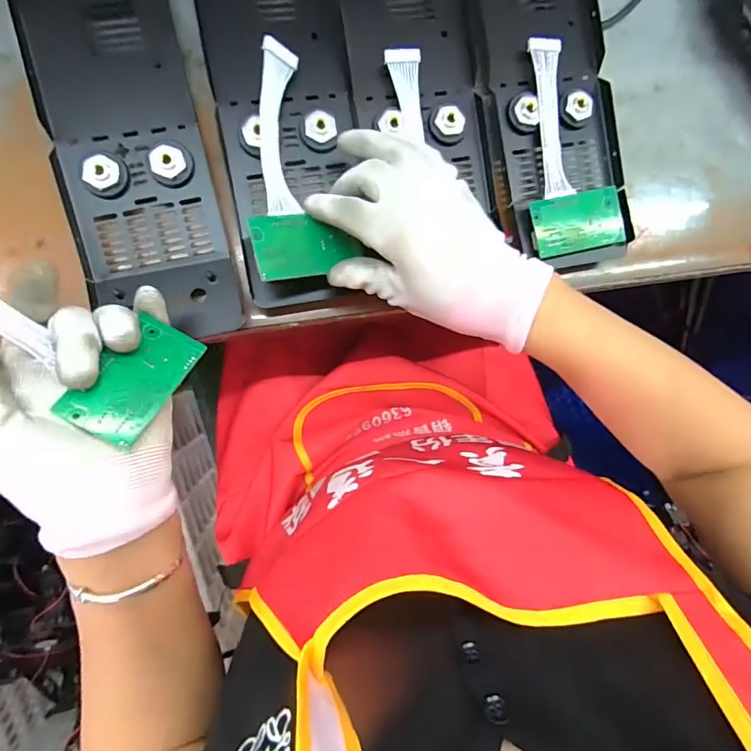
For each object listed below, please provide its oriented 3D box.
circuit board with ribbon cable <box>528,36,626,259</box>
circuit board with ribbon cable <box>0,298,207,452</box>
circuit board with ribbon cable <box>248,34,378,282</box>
[{"bbox_3d":[0.146,-0.177,0.351,0.073,0.020,0.159,-12,91,-9],"label":"circuit board with ribbon cable"},{"bbox_3d":[-0.181,-0.031,0.240,0.160,0.020,0.071,28,57,-16],"label":"circuit board with ribbon cable"},{"bbox_3d":[-0.050,-0.144,0.305,0.070,0.020,0.156,-5,87,-9],"label":"circuit board with ribbon cable"}]

